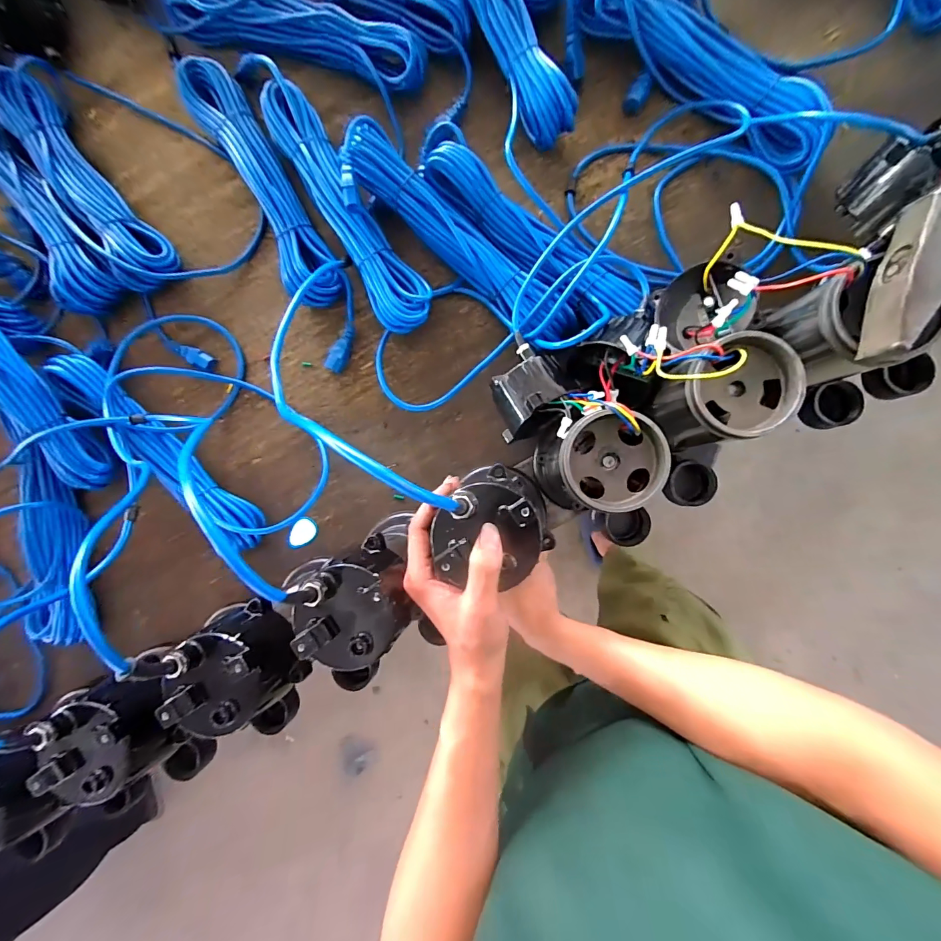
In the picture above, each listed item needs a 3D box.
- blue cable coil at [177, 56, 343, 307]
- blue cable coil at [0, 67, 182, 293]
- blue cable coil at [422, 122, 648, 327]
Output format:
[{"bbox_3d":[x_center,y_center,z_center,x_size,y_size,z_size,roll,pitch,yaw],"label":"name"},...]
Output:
[{"bbox_3d":[-0.272,-0.372,0.537,0.069,0.046,0.351,-31,89,4],"label":"blue cable coil"},{"bbox_3d":[-0.522,-0.380,0.551,0.084,0.033,0.327,-40,88,4],"label":"blue cable coil"},{"bbox_3d":[0.063,-0.295,0.502,0.333,0.073,0.079,42,94,3],"label":"blue cable coil"}]

